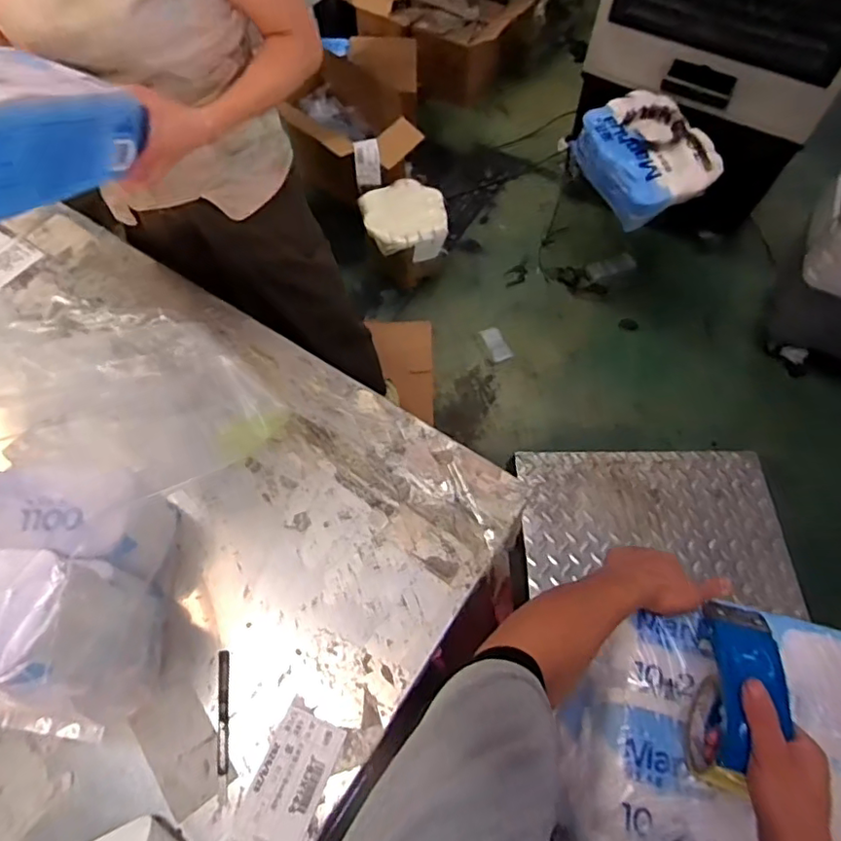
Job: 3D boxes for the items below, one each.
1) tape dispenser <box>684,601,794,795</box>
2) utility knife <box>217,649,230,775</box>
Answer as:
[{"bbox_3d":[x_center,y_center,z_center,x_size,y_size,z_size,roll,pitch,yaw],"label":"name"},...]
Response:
[{"bbox_3d":[0.297,0.254,0.543,0.054,0.105,0.163,16,63,6],"label":"tape dispenser"},{"bbox_3d":[-0.229,0.336,0.669,0.013,0.006,0.128,-7,63,-6],"label":"utility knife"}]

